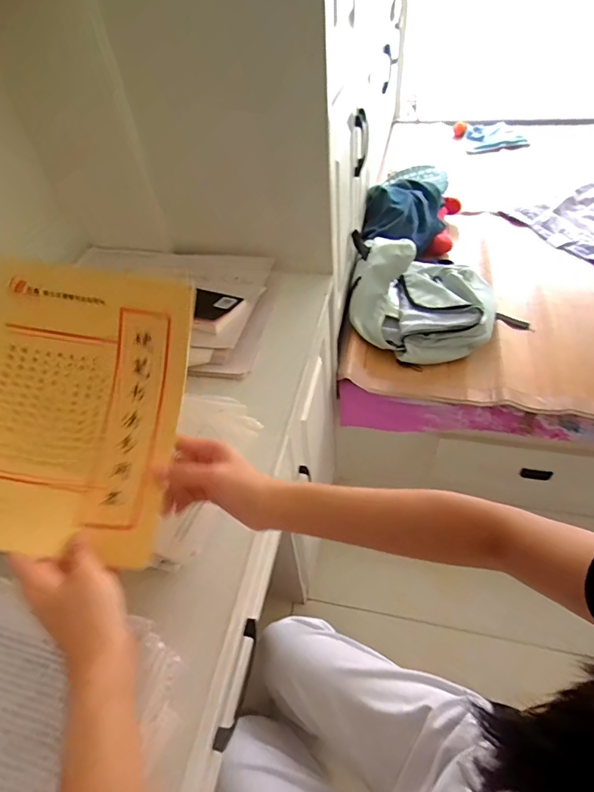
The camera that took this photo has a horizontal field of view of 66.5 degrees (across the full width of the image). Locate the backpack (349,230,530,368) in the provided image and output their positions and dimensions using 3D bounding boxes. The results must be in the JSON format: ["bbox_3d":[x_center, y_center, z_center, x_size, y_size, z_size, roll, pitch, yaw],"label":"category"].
[{"bbox_3d":[0.353,-0.269,1.144,0.437,0.175,0.351,-2,47,4],"label":"backpack"}]

